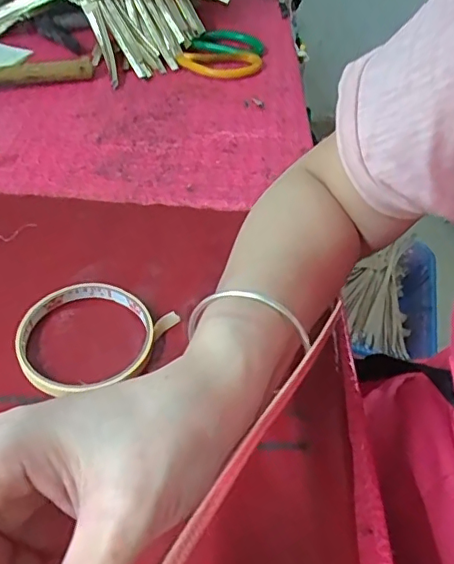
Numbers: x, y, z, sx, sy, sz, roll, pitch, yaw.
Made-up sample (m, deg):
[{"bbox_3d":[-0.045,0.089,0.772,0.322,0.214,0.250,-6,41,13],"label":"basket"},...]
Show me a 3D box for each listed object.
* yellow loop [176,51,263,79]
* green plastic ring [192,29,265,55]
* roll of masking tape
[{"bbox_3d":[-0.008,-0.247,0.637,0.094,0.015,0.048,0,46,-2],"label":"yellow loop"},{"bbox_3d":[0.003,-0.283,0.661,0.080,0.012,0.048,7,46,4],"label":"green plastic ring"},{"bbox_3d":[-0.086,0.034,0.353,0.081,0.015,0.087,1,46,-1],"label":"roll of masking tape"}]

